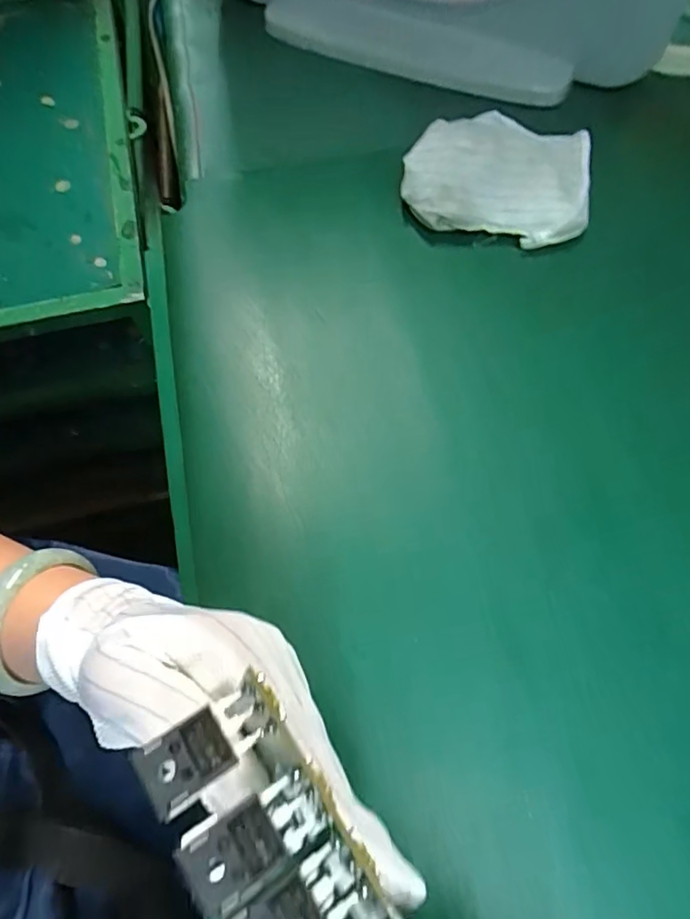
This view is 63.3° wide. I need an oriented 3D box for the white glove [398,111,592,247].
[{"bbox_3d":[0.104,-0.194,0.377,0.119,0.027,0.091,12,67,7],"label":"white glove"}]

